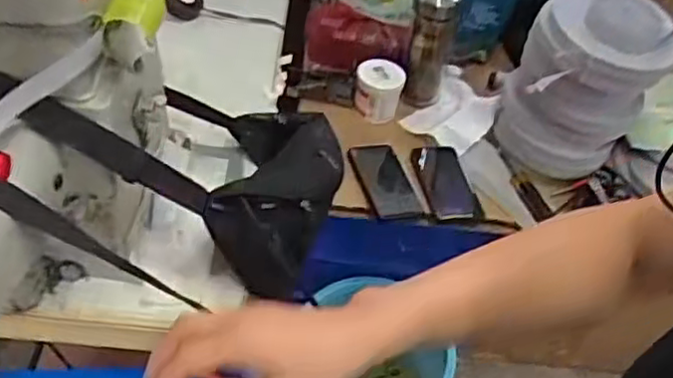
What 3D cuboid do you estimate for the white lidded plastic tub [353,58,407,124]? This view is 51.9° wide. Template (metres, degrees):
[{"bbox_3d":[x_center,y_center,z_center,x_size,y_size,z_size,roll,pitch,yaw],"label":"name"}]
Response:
[{"bbox_3d":[0.074,-0.176,1.191,0.083,0.071,0.093,10,47,2],"label":"white lidded plastic tub"}]

